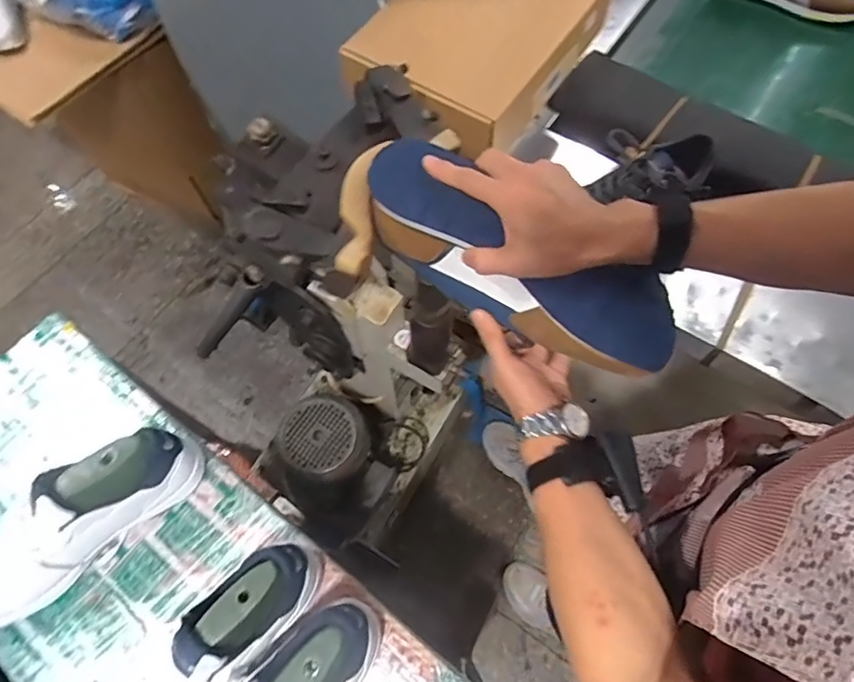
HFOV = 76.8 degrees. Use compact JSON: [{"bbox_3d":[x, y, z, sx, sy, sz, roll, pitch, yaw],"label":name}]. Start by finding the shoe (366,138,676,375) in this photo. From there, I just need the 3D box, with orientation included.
[{"bbox_3d":[0.079,-0.066,0.490,0.300,0.094,0.081,31,69,6],"label":"shoe"}]

